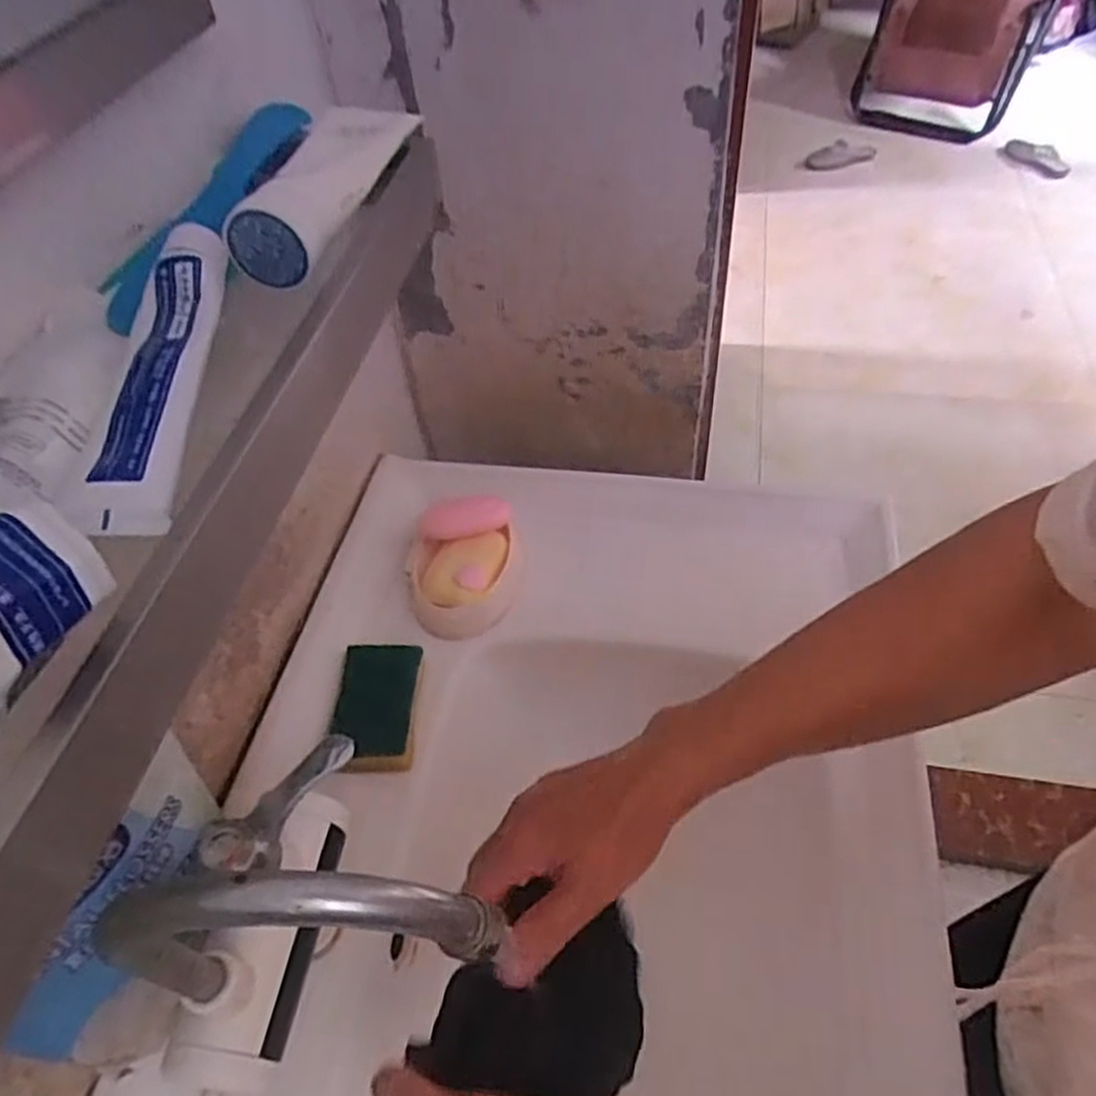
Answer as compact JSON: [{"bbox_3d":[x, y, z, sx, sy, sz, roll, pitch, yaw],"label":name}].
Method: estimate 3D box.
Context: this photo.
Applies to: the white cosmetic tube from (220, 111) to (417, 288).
[{"bbox_3d":[-0.120,-0.205,0.406,0.058,0.034,0.166,4,52,9],"label":"white cosmetic tube"}]

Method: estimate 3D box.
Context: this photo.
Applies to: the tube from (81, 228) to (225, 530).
[{"bbox_3d":[-0.162,-0.077,0.315,0.043,0.033,0.155,-9,52,-2],"label":"tube"}]

